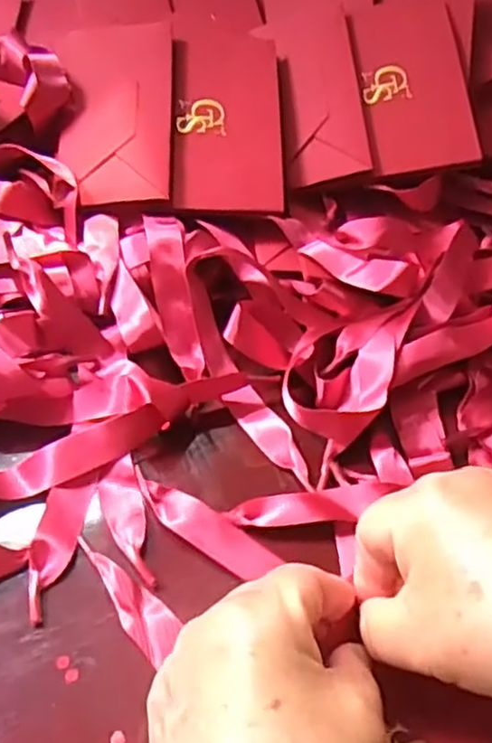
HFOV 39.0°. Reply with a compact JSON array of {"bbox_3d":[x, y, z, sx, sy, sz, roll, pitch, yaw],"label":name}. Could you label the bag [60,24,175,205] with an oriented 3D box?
[{"bbox_3d":[-0.082,-0.167,0.439,0.069,0.005,0.141,-5,67,2],"label":"bag"}]

